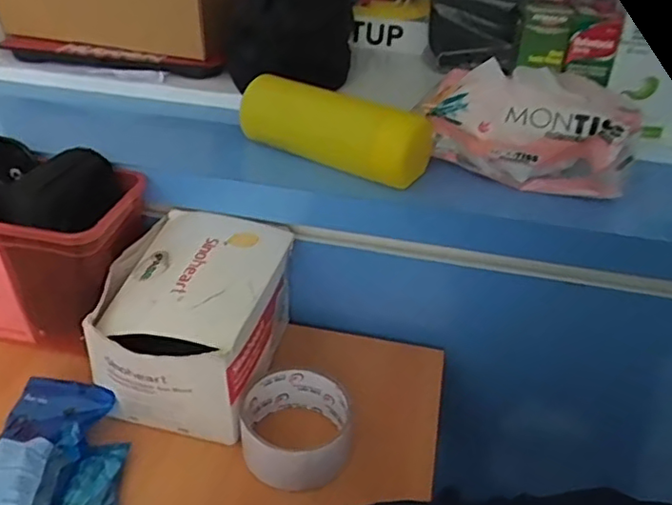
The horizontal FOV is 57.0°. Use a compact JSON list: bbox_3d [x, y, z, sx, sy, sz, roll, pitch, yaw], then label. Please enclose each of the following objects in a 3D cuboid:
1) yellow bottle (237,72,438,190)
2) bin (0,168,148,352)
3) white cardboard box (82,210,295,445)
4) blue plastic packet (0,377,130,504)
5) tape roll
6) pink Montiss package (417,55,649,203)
[{"bbox_3d":[0.000,-0.121,0.566,0.175,0.061,0.062,22,39,25],"label":"yellow bottle"},{"bbox_3d":[-0.269,0.003,0.562,0.197,0.159,0.120,8,37,7],"label":"bin"},{"bbox_3d":[-0.116,0.053,0.510,0.126,0.096,0.165,7,35,5],"label":"white cardboard box"},{"bbox_3d":[-0.202,0.144,0.441,0.103,0.031,0.112,9,35,8],"label":"blue plastic packet"},{"bbox_3d":[-0.031,0.134,0.468,0.084,0.042,0.089,2,34,-1],"label":"tape roll"},{"bbox_3d":[0.168,-0.108,0.543,0.170,0.093,0.065,10,35,9],"label":"pink Montiss package"}]

